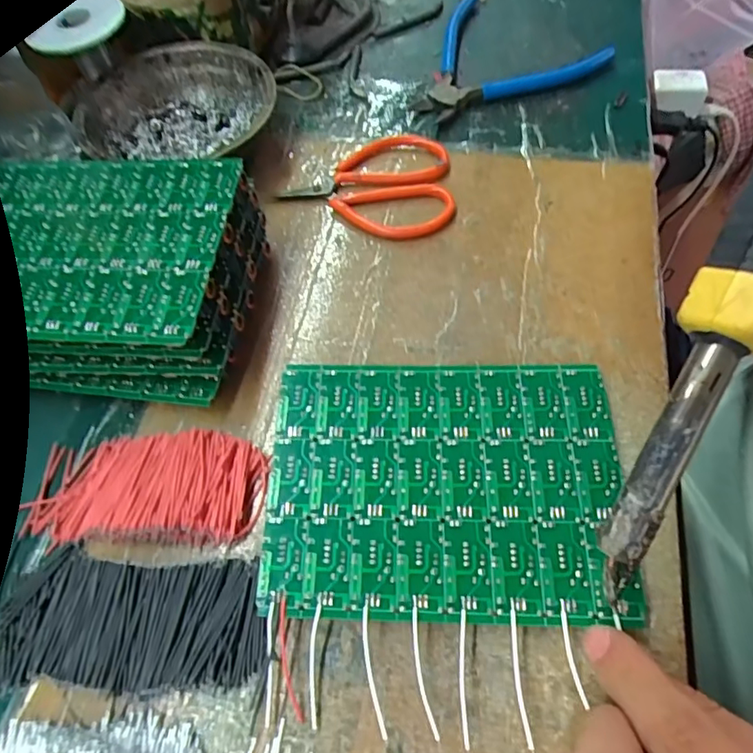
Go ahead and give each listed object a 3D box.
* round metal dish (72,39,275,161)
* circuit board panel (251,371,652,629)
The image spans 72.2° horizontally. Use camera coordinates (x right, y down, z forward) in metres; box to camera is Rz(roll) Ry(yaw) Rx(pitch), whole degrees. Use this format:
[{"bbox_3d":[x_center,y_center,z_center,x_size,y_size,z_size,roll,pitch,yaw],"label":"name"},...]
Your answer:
[{"bbox_3d":[-0.132,-0.179,0.356,0.130,0.036,0.116,-5,62,1],"label":"round metal dish"},{"bbox_3d":[0.029,0.046,0.231,0.152,0.005,0.113,0,62,4],"label":"circuit board panel"}]

